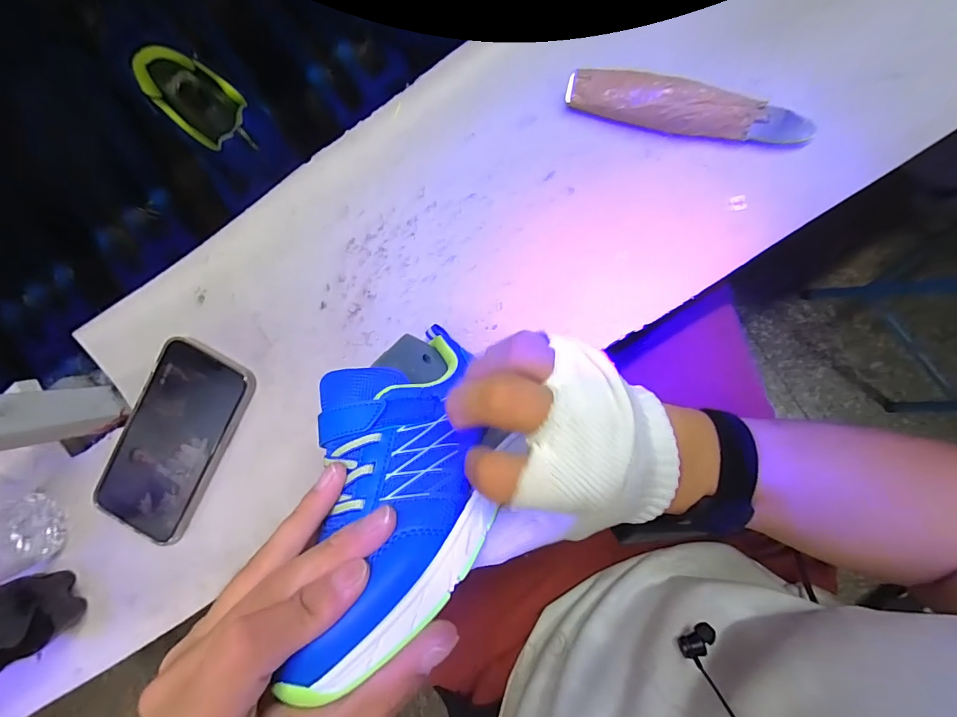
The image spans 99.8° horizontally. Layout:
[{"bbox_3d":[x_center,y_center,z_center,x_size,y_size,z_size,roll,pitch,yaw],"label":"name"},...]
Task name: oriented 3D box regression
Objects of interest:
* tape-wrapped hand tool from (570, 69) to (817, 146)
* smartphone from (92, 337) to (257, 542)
[{"bbox_3d":[0.143,-0.173,0.282,0.162,0.027,0.024,14,91,6],"label":"tape-wrapped hand tool"},{"bbox_3d":[-0.255,0.068,0.336,0.083,0.015,0.165,29,93,5],"label":"smartphone"}]

